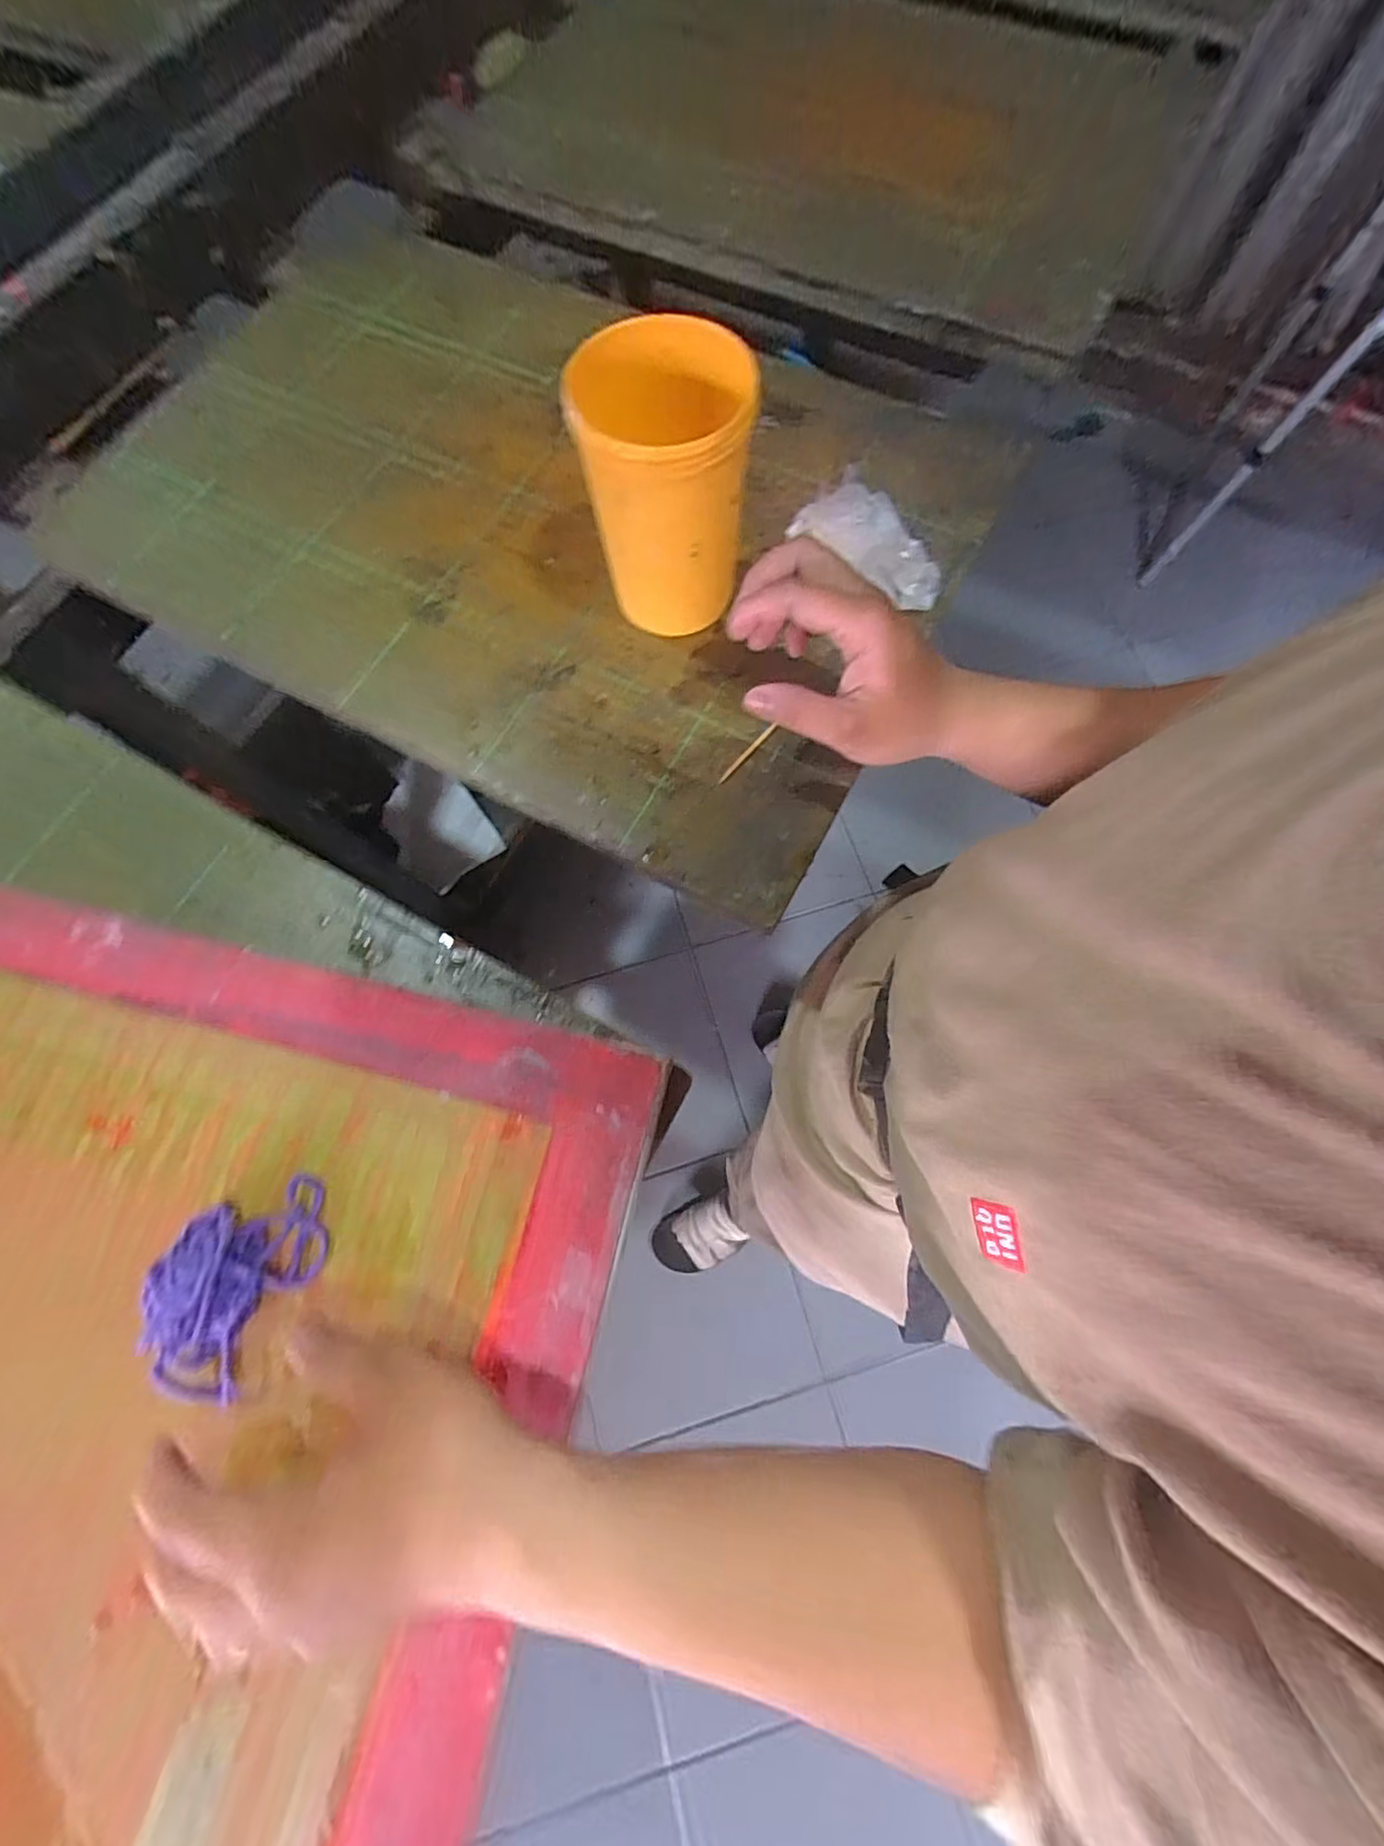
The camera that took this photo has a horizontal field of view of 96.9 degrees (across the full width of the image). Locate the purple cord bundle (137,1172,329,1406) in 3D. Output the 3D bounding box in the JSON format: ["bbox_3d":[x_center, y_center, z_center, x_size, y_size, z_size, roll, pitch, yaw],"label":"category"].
[{"bbox_3d":[-0.192,0.153,0.256,0.056,0.027,0.086,4,74,3],"label":"purple cord bundle"}]

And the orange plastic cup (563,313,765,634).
[{"bbox_3d":[-0.014,-0.239,0.345,0.082,0.126,0.098,-3,74,1],"label":"orange plastic cup"}]

